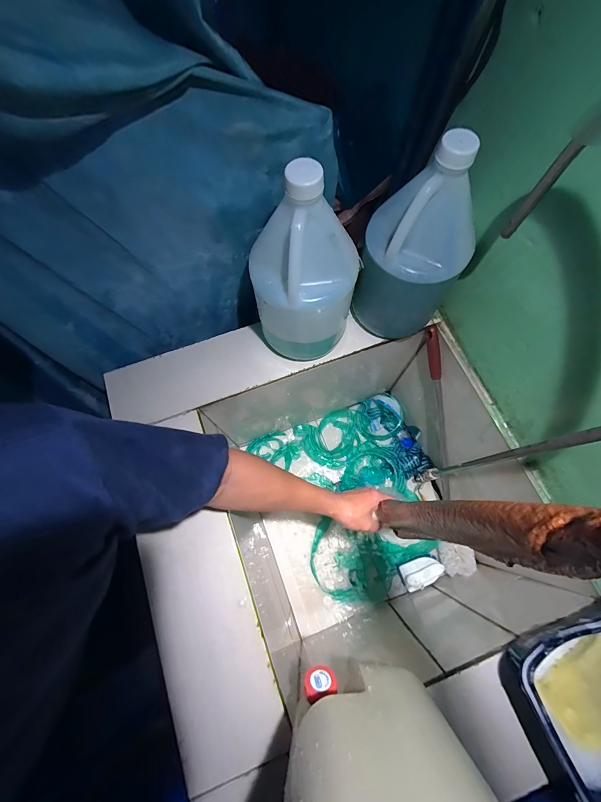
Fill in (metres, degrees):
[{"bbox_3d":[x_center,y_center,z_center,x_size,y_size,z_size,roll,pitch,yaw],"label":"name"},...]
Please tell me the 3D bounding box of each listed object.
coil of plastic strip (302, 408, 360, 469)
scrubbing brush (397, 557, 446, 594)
[{"bbox_3d":[0.094,0.110,0.886,0.165,0.023,0.139,-29,74,-8],"label":"coil of plastic strip"},{"bbox_3d":[0.288,0.410,0.755,0.098,0.045,0.060,-15,72,-4],"label":"scrubbing brush"}]

